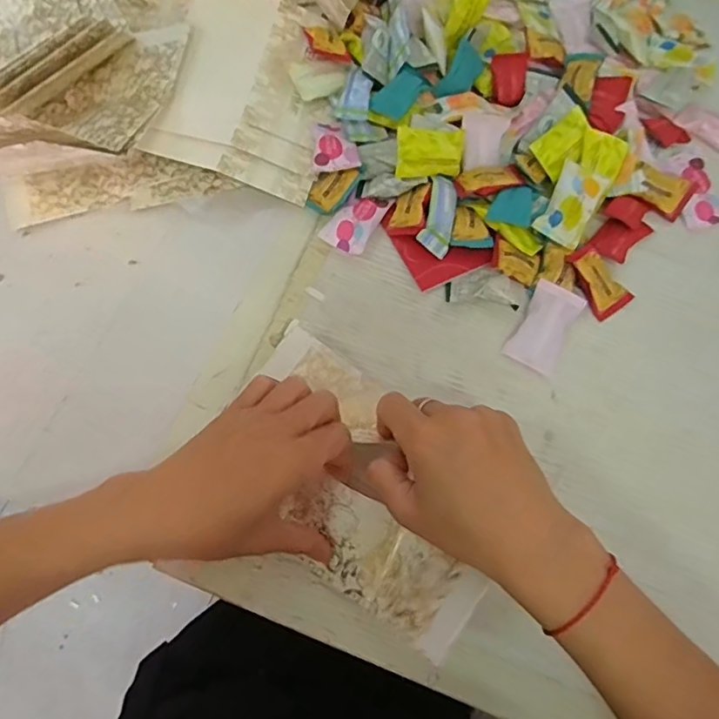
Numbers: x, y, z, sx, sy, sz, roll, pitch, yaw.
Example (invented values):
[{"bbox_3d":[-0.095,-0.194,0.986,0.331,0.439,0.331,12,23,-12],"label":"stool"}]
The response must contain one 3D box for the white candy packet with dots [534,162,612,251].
[{"bbox_3d":[0.162,-0.119,0.425,0.035,0.014,0.060,28,73,12],"label":"white candy packet with dots"}]

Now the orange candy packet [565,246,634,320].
[{"bbox_3d":[0.179,-0.059,0.419,0.029,0.011,0.053,-33,92,-10],"label":"orange candy packet"}]

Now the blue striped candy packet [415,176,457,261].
[{"bbox_3d":[0.063,-0.113,0.434,0.024,0.020,0.064,15,71,7],"label":"blue striped candy packet"}]

